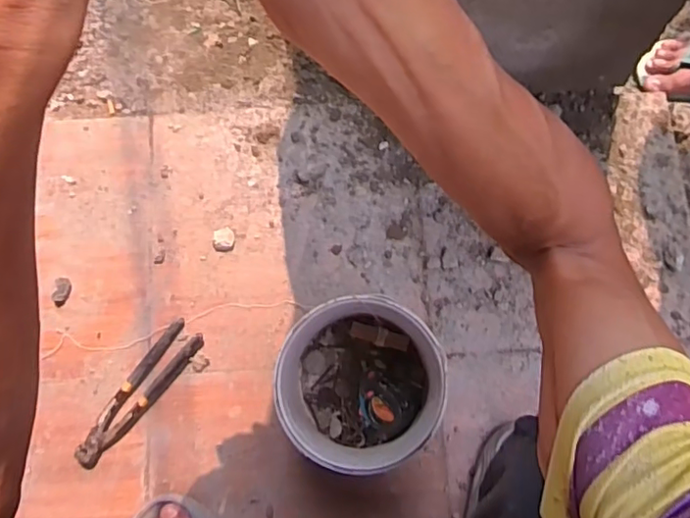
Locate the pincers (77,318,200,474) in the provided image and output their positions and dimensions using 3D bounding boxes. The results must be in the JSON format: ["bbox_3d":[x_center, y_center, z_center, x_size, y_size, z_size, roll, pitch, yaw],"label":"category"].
[{"bbox_3d":[-0.282,0.180,0.780,0.053,0.022,0.217,37,81,10],"label":"pincers"}]

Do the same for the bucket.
[{"bbox_3d":[0.020,0.152,0.705,0.178,0.201,0.183,0,77,2],"label":"bucket"}]

